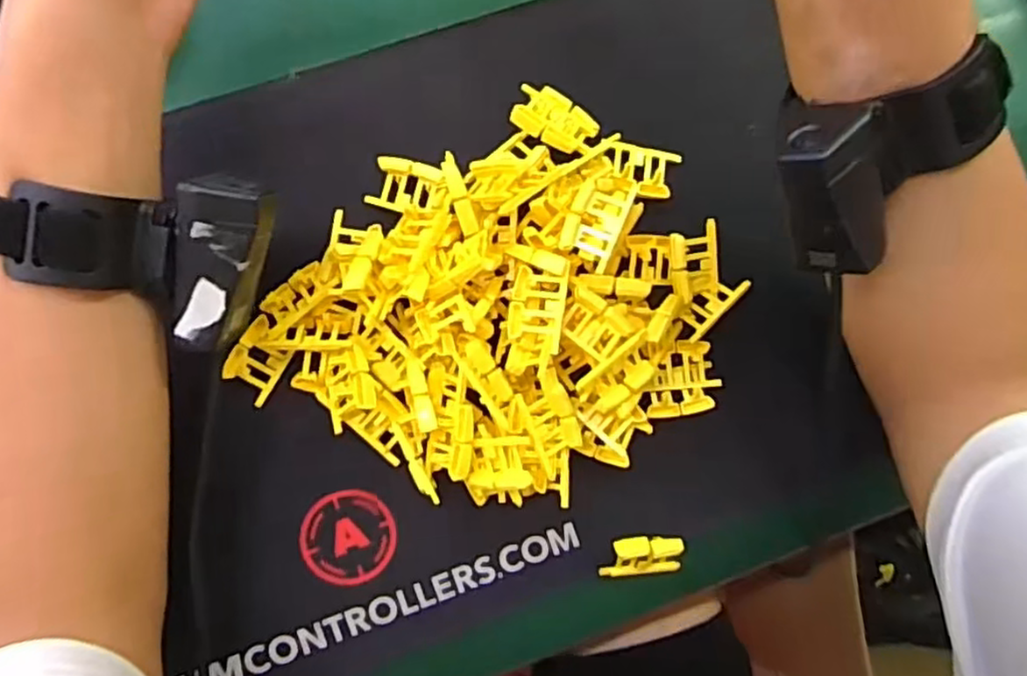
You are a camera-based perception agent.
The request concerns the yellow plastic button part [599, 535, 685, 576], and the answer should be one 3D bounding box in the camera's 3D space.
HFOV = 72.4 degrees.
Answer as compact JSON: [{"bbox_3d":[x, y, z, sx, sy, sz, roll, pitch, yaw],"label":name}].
[{"bbox_3d":[0.067,0.114,0.365,0.042,0.015,0.021,-1,85,-4],"label":"yellow plastic button part"}]

